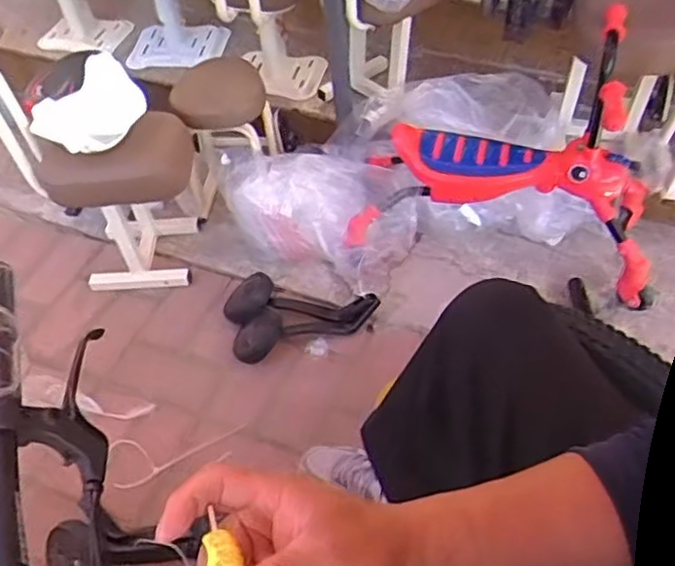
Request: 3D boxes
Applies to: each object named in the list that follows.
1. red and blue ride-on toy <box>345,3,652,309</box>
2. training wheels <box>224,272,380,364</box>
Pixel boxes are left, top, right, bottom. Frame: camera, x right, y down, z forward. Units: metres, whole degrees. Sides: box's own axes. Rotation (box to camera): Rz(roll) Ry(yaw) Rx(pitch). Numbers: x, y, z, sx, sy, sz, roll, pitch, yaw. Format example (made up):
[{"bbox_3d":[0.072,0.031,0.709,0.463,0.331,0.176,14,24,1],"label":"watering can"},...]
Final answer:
[{"bbox_3d":[0.320,-0.233,1.223,0.545,0.391,0.333,12,51,12],"label":"red and blue ride-on toy"},{"bbox_3d":[-0.068,0.047,1.262,0.275,0.060,0.165,-12,50,-7],"label":"training wheels"}]

